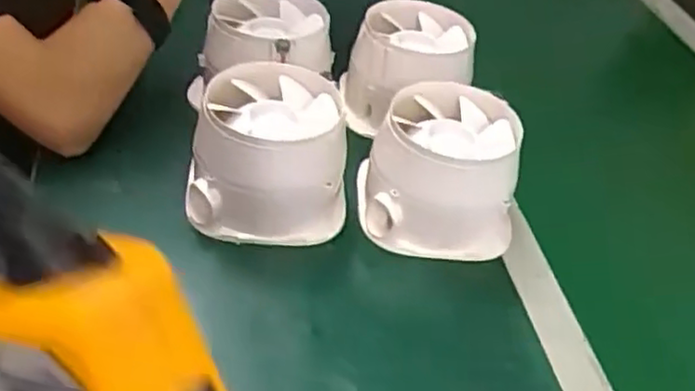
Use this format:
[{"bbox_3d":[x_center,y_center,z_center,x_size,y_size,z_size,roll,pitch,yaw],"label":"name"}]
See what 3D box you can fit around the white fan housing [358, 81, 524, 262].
[{"bbox_3d":[0.084,-0.027,0.615,0.131,0.088,0.130,11,40,0],"label":"white fan housing"}]

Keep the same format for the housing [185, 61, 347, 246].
[{"bbox_3d":[-0.063,-0.038,0.606,0.132,0.098,0.125,11,40,0],"label":"housing"}]

